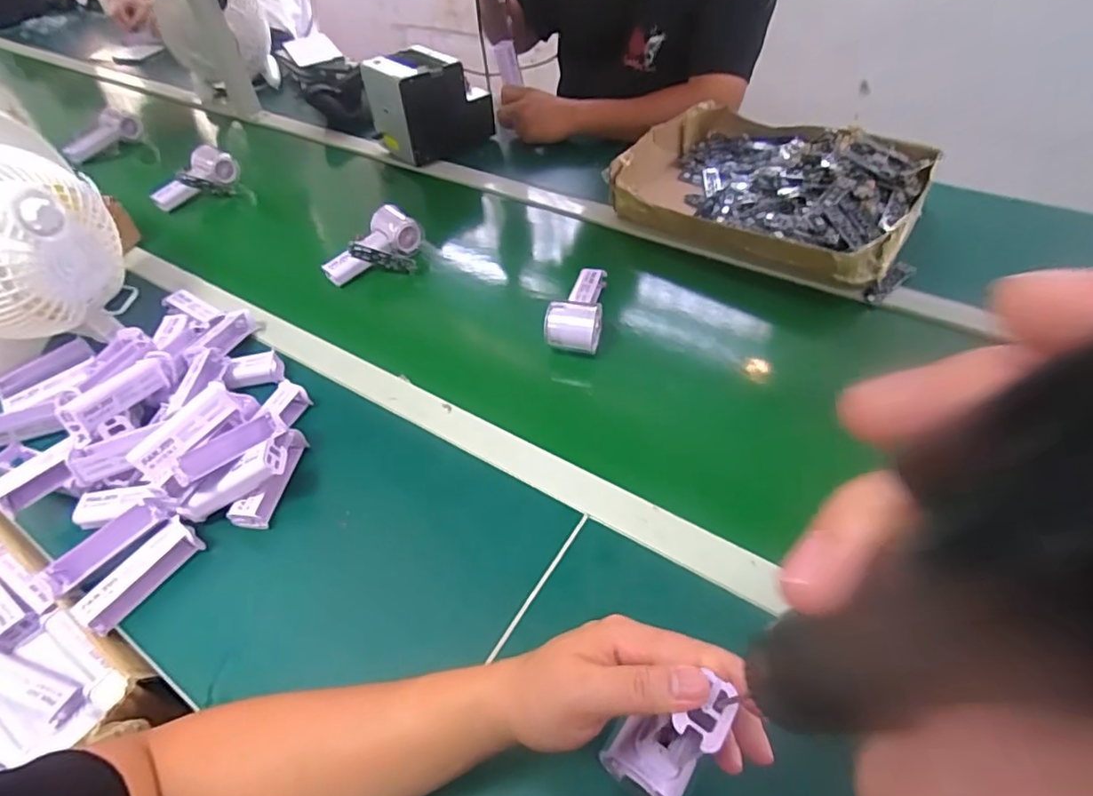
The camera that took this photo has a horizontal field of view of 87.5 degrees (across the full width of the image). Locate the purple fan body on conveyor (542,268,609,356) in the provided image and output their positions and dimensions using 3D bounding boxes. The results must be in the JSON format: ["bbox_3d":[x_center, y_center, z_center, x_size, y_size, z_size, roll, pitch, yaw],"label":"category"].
[{"bbox_3d":[0.039,-0.118,0.700,0.066,0.048,0.145,5,48,8],"label":"purple fan body on conveyor"}]

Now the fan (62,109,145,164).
[{"bbox_3d":[-0.901,-0.529,1.157,0.156,0.059,0.038,-31,51,-2],"label":"fan"}]

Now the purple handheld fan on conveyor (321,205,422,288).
[{"bbox_3d":[-0.247,-0.212,0.805,0.066,0.058,0.142,27,55,25],"label":"purple handheld fan on conveyor"}]

